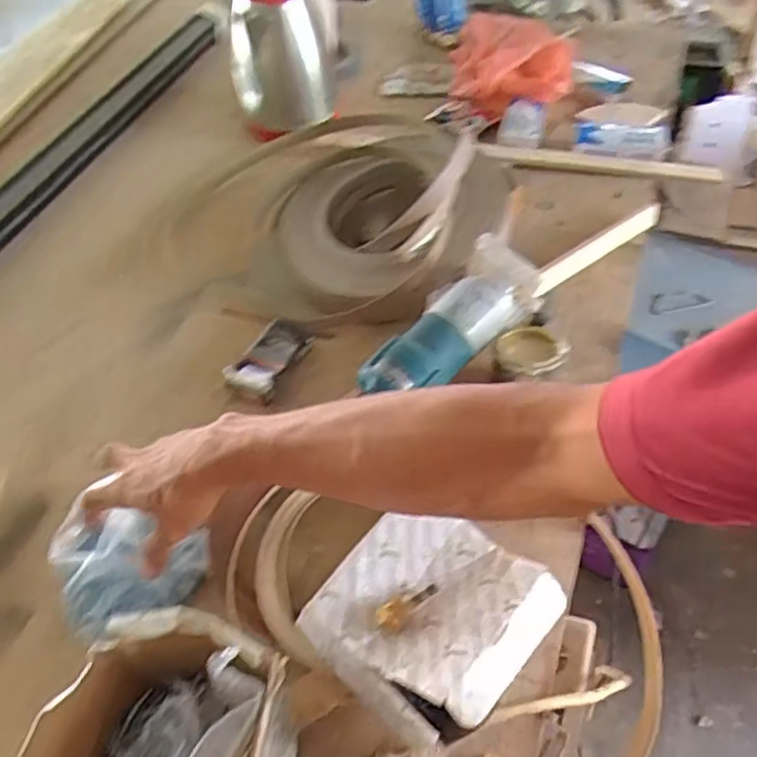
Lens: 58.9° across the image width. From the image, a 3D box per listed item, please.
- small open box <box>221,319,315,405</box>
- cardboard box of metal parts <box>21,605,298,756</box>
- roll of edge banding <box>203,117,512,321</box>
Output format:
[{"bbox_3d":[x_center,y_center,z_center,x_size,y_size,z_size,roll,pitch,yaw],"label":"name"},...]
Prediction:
[{"bbox_3d":[-0.121,-0.025,0.759,0.057,0.027,0.111,16,53,18],"label":"small open box"},{"bbox_3d":[-0.135,0.255,0.444,0.141,0.137,0.158,8,51,12],"label":"cardboard box of metal parts"},{"bbox_3d":[-0.030,-0.252,0.889,0.382,0.106,0.399,-7,49,-1],"label":"roll of edge banding"}]

